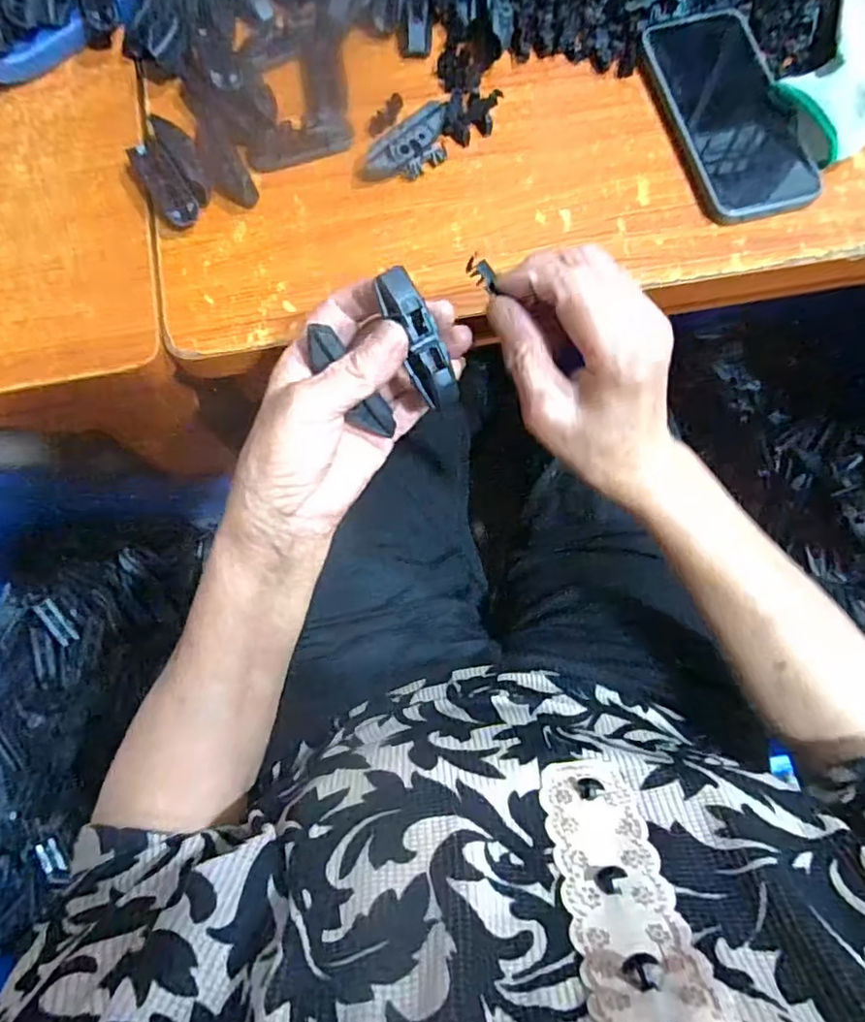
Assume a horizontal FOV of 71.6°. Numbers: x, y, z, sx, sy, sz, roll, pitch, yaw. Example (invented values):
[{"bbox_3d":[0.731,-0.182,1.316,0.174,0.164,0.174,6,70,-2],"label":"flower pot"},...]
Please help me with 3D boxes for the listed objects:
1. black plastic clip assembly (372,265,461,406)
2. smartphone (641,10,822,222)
[{"bbox_3d":[-0.006,-0.085,0.297,0.016,0.013,0.070,-27,111,-6],"label":"black plastic clip assembly"},{"bbox_3d":[0.204,-0.276,0.416,0.075,0.011,0.159,-13,77,-3],"label":"smartphone"}]

